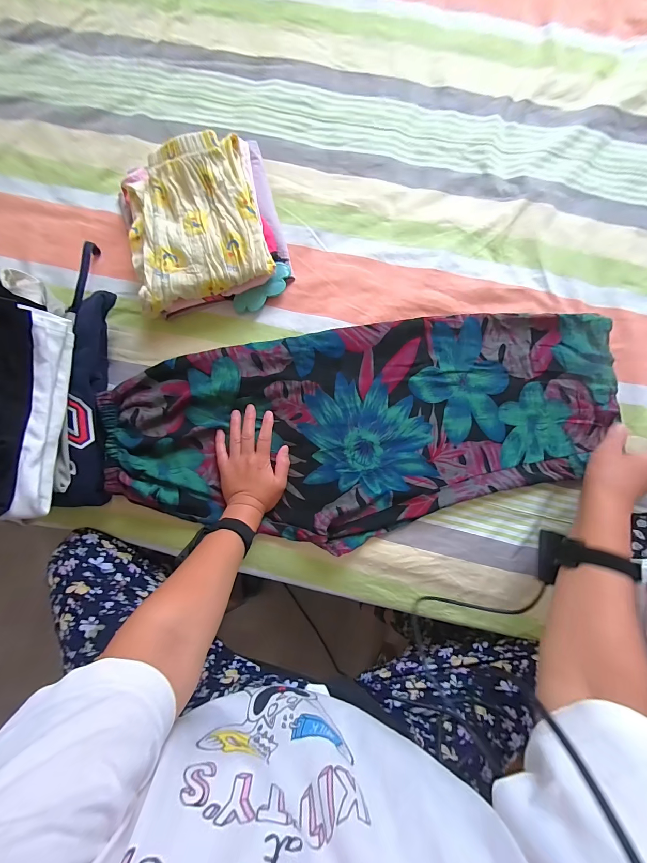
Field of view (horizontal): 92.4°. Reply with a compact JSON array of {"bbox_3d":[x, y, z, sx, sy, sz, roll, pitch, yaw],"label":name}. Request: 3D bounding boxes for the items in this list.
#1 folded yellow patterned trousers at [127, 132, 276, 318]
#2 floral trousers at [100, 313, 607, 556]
[{"bbox_3d":[-0.203,-0.317,0.471,0.206,0.044,0.211,-16,86,2],"label":"folded yellow patterned trousers"},{"bbox_3d":[0.053,-0.003,0.487,0.751,0.046,0.323,-6,86,1],"label":"floral trousers"}]

